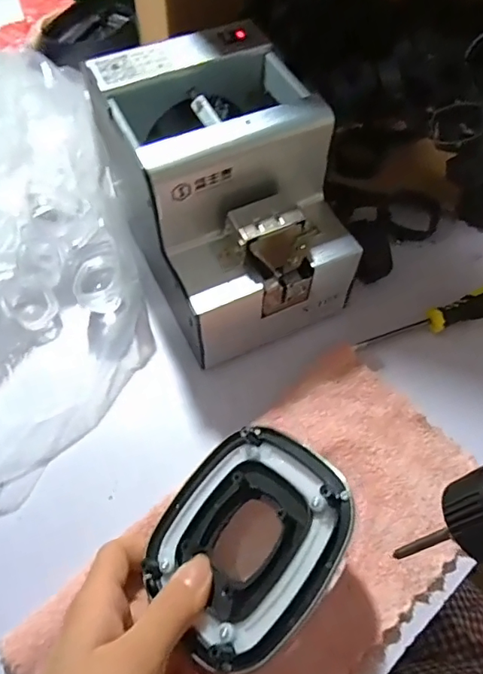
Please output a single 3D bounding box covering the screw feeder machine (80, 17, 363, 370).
[{"bbox_3d":[-0.010,-0.094,0.355,0.138,0.138,0.182,-20,62,-12],"label":"screw feeder machine"}]

